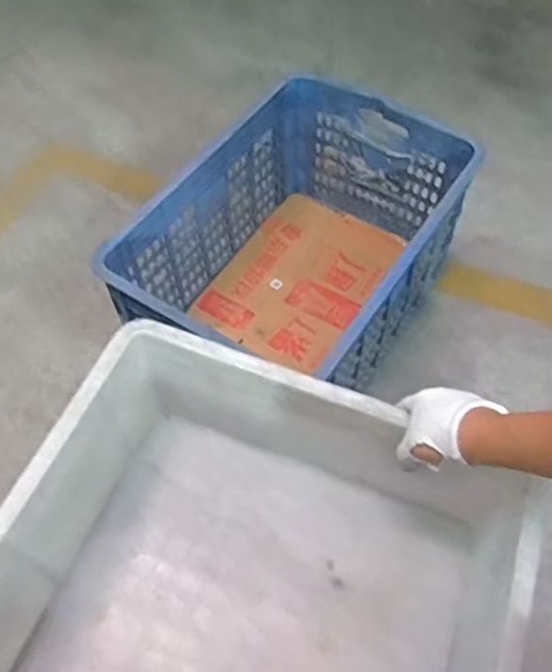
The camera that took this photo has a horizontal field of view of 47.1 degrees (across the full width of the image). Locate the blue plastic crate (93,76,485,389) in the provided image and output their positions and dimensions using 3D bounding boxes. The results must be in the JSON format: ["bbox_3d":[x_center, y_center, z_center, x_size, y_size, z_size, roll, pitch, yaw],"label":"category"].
[{"bbox_3d":[0.045,-0.139,1.219,0.432,0.337,0.627,29,62,18],"label":"blue plastic crate"}]

